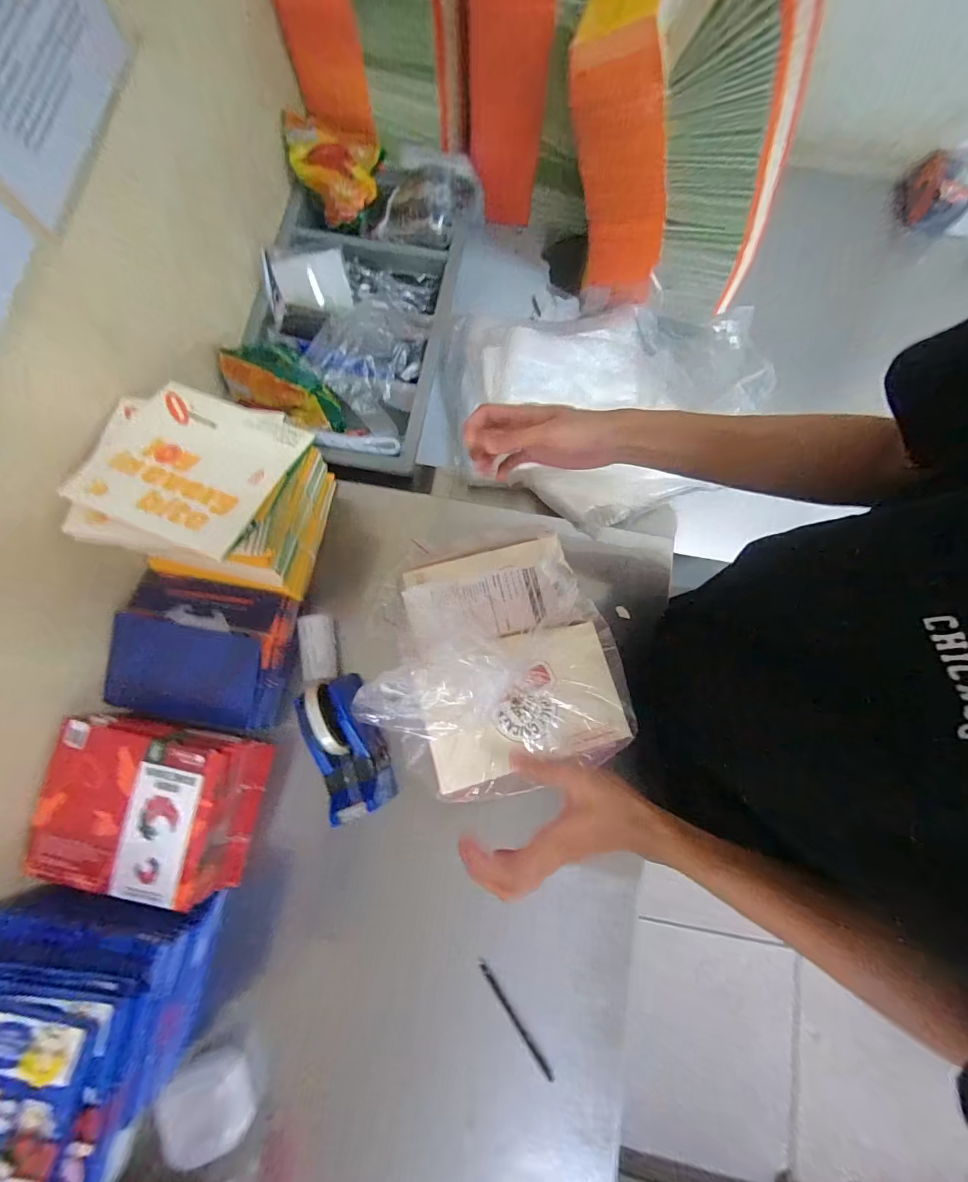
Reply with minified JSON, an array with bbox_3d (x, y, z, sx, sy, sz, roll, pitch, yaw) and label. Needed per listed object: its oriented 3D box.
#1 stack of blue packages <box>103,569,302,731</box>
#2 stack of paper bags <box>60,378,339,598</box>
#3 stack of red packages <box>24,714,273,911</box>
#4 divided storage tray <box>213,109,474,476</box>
[{"bbox_3d":[-0.342,0.073,0.539,0.188,0.059,0.165,9,78,1],"label":"stack of blue packages"},{"bbox_3d":[-0.291,-0.107,0.507,0.205,0.189,0.184,9,78,1],"label":"stack of paper bags"},{"bbox_3d":[-0.364,0.237,0.492,0.179,0.099,0.162,10,78,1],"label":"stack of red packages"},{"bbox_3d":[-0.196,-0.423,0.659,0.285,0.116,0.485,12,78,2],"label":"divided storage tray"}]

